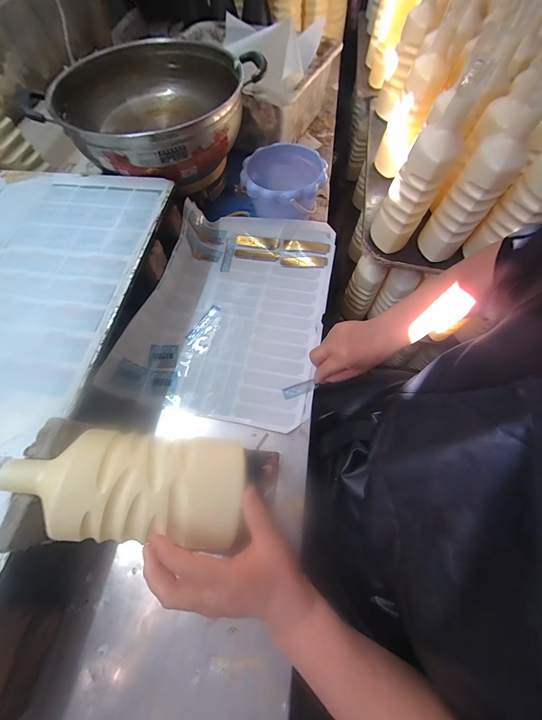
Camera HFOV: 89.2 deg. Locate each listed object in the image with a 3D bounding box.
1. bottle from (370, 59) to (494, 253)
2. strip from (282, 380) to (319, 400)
[{"bbox_3d":[0.228,-0.289,0.435,0.076,0.236,0.077,21,69,12],"label":"bottle"},{"bbox_3d":[0.047,0.047,0.443,0.056,0.005,0.019,-17,67,-8],"label":"strip"}]

